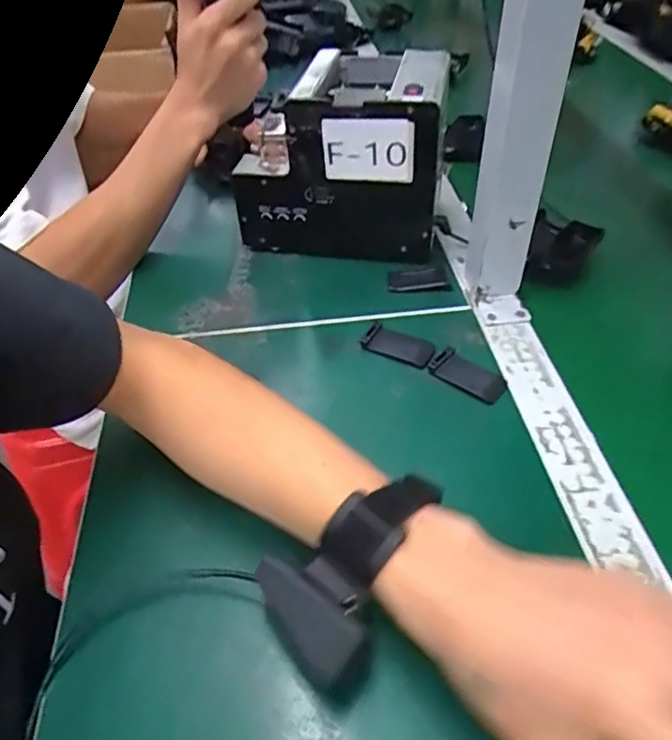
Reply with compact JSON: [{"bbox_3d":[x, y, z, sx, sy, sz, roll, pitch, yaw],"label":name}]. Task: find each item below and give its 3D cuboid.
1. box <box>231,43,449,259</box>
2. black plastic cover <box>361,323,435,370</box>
[{"bbox_3d":[0.007,-0.201,0.567,0.180,0.147,0.131,7,45,11],"label":"box"},{"bbox_3d":[0.051,-0.019,0.483,0.058,0.007,0.032,21,49,24],"label":"black plastic cover"}]

